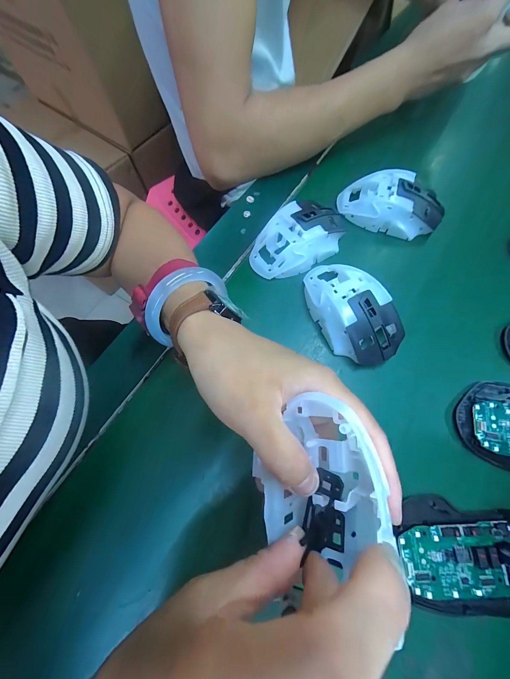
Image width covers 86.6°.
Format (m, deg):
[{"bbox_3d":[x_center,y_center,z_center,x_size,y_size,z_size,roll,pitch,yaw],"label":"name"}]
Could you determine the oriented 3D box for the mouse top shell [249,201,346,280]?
[{"bbox_3d":[0.048,-0.112,0.293,0.116,0.031,0.071,-36,74,-13],"label":"mouse top shell"}]

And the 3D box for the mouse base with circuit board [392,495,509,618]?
[{"bbox_3d":[0.161,0.164,0.199,0.101,0.029,0.072,6,69,2],"label":"mouse base with circuit board"}]

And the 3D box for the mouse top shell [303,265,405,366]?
[{"bbox_3d":[0.092,-0.029,0.265,0.071,0.036,0.117,-28,72,-10],"label":"mouse top shell"}]

